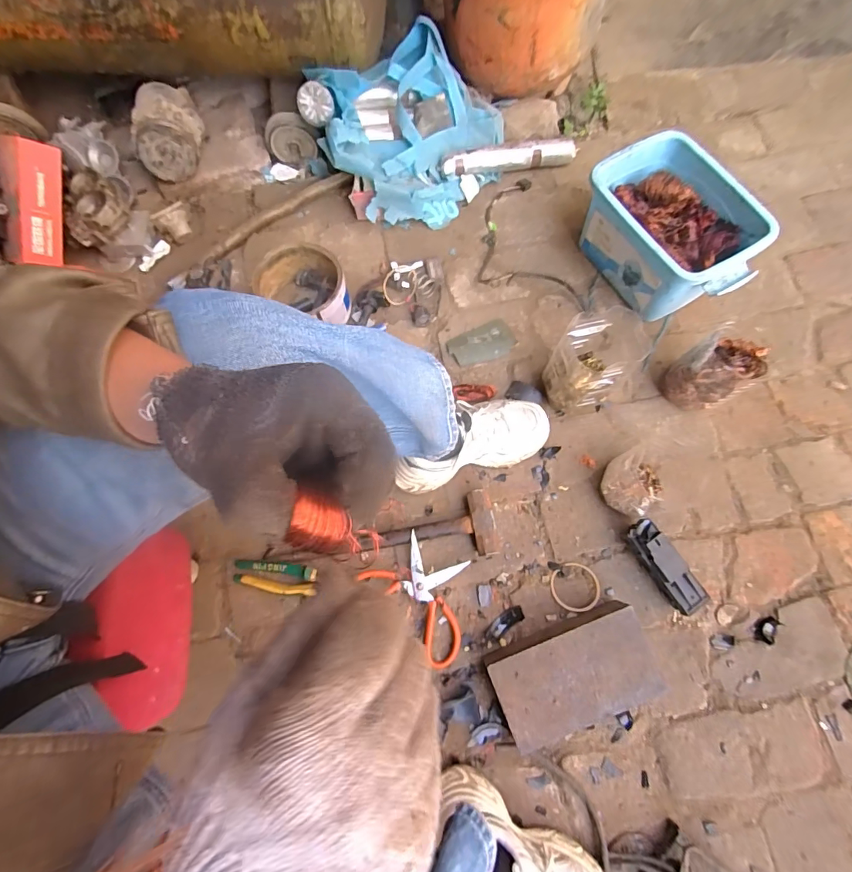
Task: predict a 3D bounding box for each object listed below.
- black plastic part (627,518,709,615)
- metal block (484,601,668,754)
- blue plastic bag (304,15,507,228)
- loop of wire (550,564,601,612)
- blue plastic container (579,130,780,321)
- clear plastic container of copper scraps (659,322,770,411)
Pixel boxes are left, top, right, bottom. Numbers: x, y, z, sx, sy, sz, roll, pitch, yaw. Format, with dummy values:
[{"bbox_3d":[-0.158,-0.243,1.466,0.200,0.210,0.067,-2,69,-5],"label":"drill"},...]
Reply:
[{"bbox_3d":[0.349,0.190,0.650,0.045,0.052,0.136,-32,75,-7],"label":"black plastic part"},{"bbox_3d":[0.200,0.326,0.611,0.211,0.060,0.124,-21,74,-4],"label":"metal block"},{"bbox_3d":[-0.029,-0.586,0.869,0.333,0.174,0.300,-38,76,-9],"label":"blue plastic bag"},{"bbox_3d":[0.226,0.228,0.668,0.072,0.010,0.070,-3,67,6],"label":"loop of wire"},{"bbox_3d":[0.407,-0.337,0.752,0.188,0.149,0.280,-32,75,-7],"label":"blue plastic container"},{"bbox_3d":[0.447,-0.095,0.699,0.092,0.117,0.094,-1,73,2],"label":"clear plastic container of copper scraps"}]

